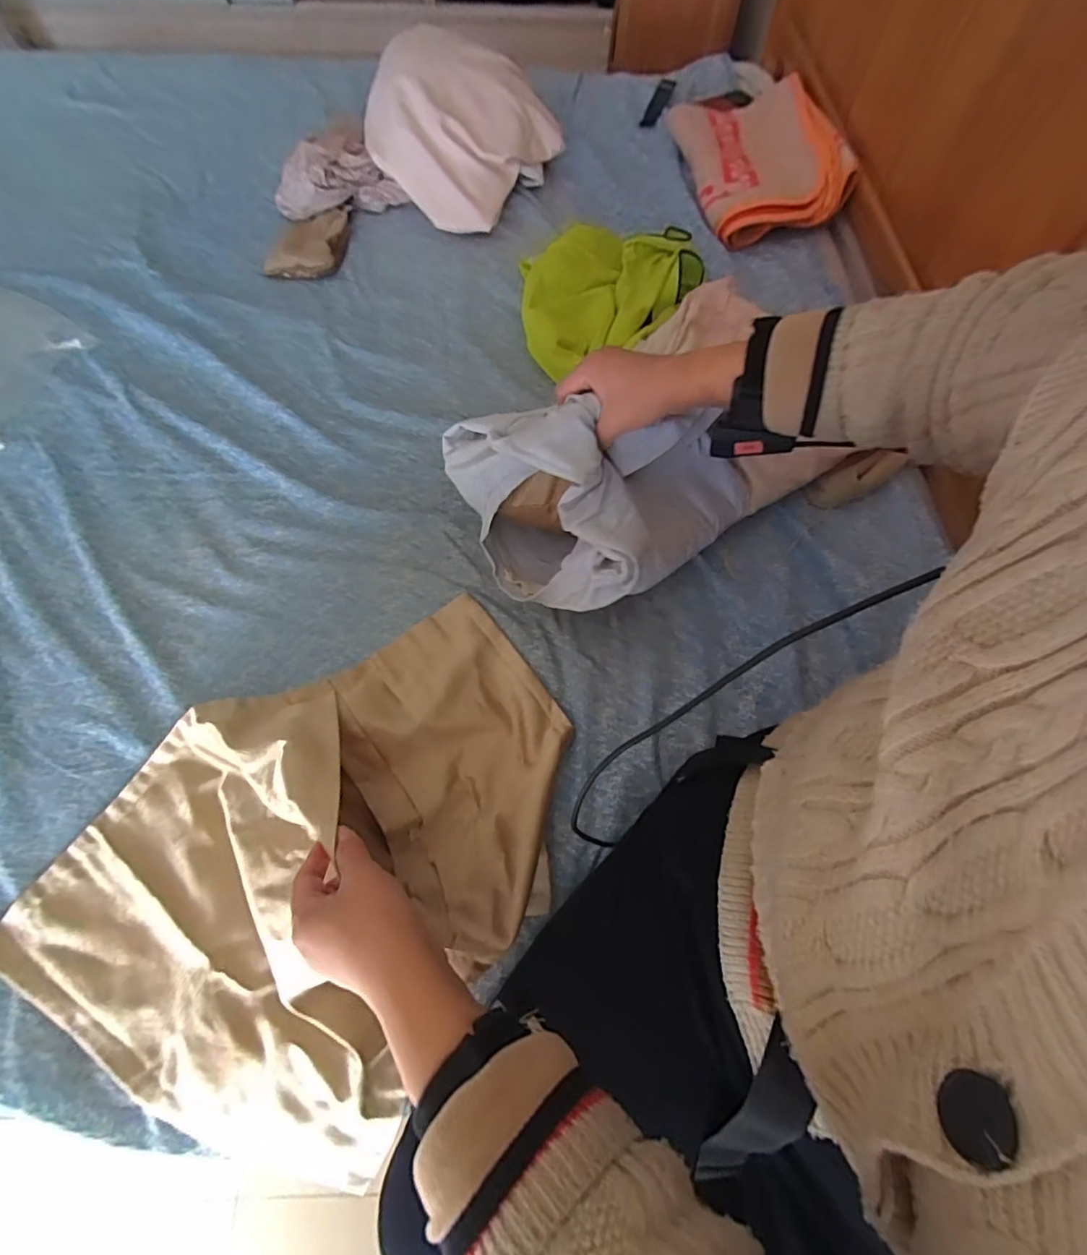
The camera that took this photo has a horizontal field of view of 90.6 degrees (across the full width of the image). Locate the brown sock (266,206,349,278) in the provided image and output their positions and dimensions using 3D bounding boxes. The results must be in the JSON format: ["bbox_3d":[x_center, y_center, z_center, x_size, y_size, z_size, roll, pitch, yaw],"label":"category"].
[{"bbox_3d":[-0.384,-0.632,0.883,0.109,0.035,0.161,7,66,2],"label":"brown sock"}]

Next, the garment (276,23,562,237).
[{"bbox_3d":[-0.205,-0.827,0.902,0.420,0.200,0.292,12,66,3],"label":"garment"}]

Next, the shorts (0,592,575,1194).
[{"bbox_3d":[-0.201,0.175,0.494,0.385,0.148,0.504,33,67,15],"label":"shorts"}]

